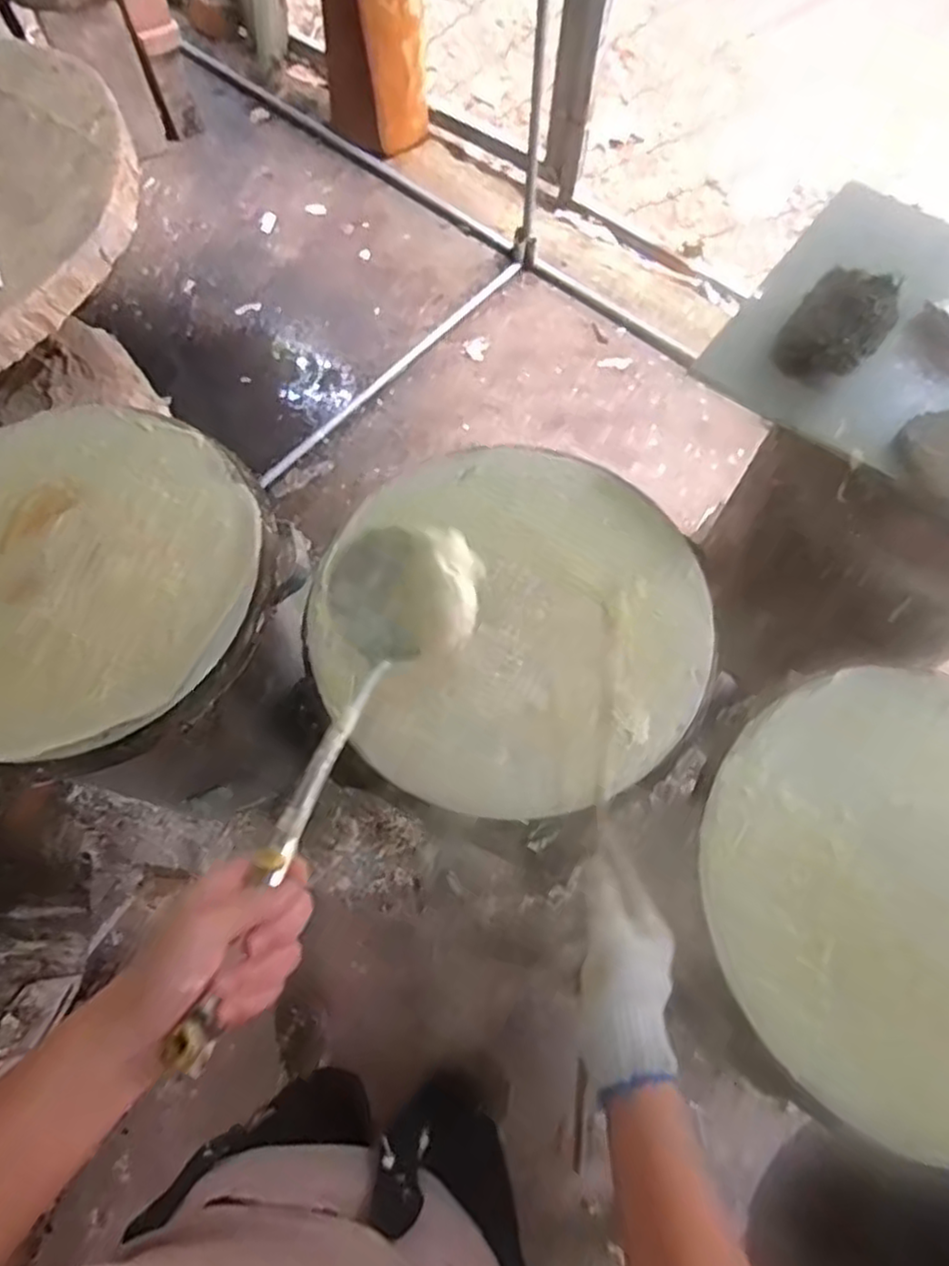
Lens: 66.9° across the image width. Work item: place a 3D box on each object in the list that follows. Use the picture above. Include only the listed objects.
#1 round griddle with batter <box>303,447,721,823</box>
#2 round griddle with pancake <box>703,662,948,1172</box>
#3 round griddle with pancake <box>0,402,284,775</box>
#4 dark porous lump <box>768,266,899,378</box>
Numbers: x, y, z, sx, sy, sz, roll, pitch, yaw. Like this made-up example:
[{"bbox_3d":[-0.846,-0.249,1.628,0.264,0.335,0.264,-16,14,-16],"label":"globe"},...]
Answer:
[{"bbox_3d":[0.038,-0.015,0.702,0.383,0.042,0.370,0,69,1],"label":"round griddle with batter"},{"bbox_3d":[0.392,0.219,0.609,0.373,0.024,0.374,0,69,1],"label":"round griddle with pancake"},{"bbox_3d":[-0.414,-0.059,0.739,0.394,0.040,0.380,0,69,1],"label":"round griddle with pancake"},{"bbox_3d":[0.352,-0.298,0.692,0.084,0.046,0.113,33,72,13],"label":"dark porous lump"}]

